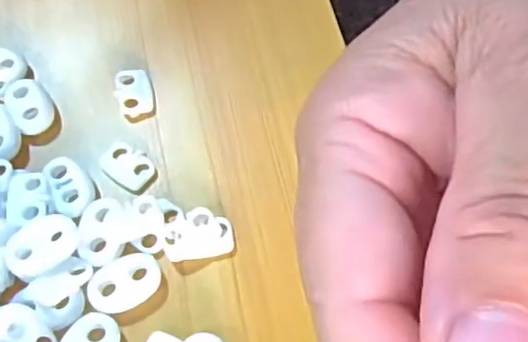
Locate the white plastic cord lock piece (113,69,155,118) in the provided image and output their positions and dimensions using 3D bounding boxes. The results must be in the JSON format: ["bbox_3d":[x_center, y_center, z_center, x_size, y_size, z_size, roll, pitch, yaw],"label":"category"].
[{"bbox_3d":[-0.046,-0.028,0.230,0.012,0.004,0.019,-14,62,-2],"label":"white plastic cord lock piece"}]

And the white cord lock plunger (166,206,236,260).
[{"bbox_3d":[-0.020,0.019,0.203,0.021,0.004,0.016,-12,62,-1],"label":"white cord lock plunger"}]

